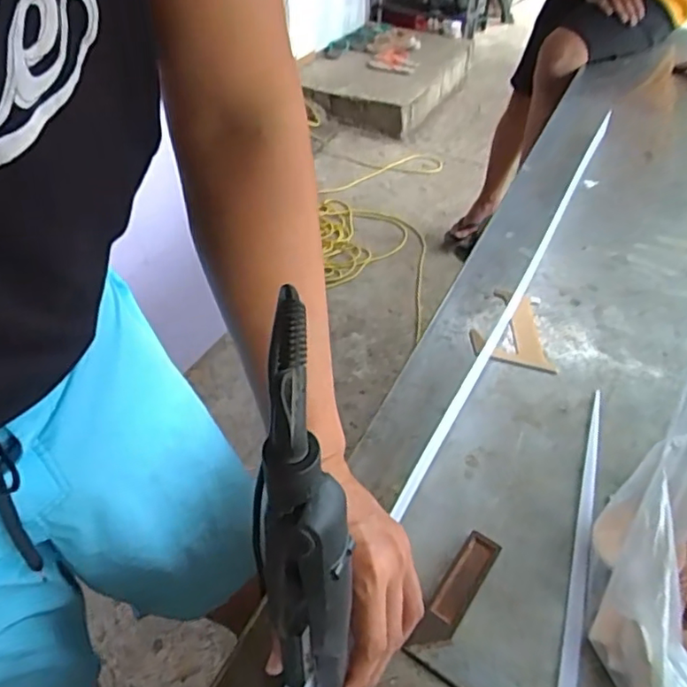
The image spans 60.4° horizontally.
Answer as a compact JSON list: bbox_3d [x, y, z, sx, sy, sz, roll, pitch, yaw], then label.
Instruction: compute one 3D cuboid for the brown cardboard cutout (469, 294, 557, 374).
[{"bbox_3d":[0.187,-0.015,0.683,0.084,0.011,0.129,0,43,-2],"label":"brown cardboard cutout"}]

